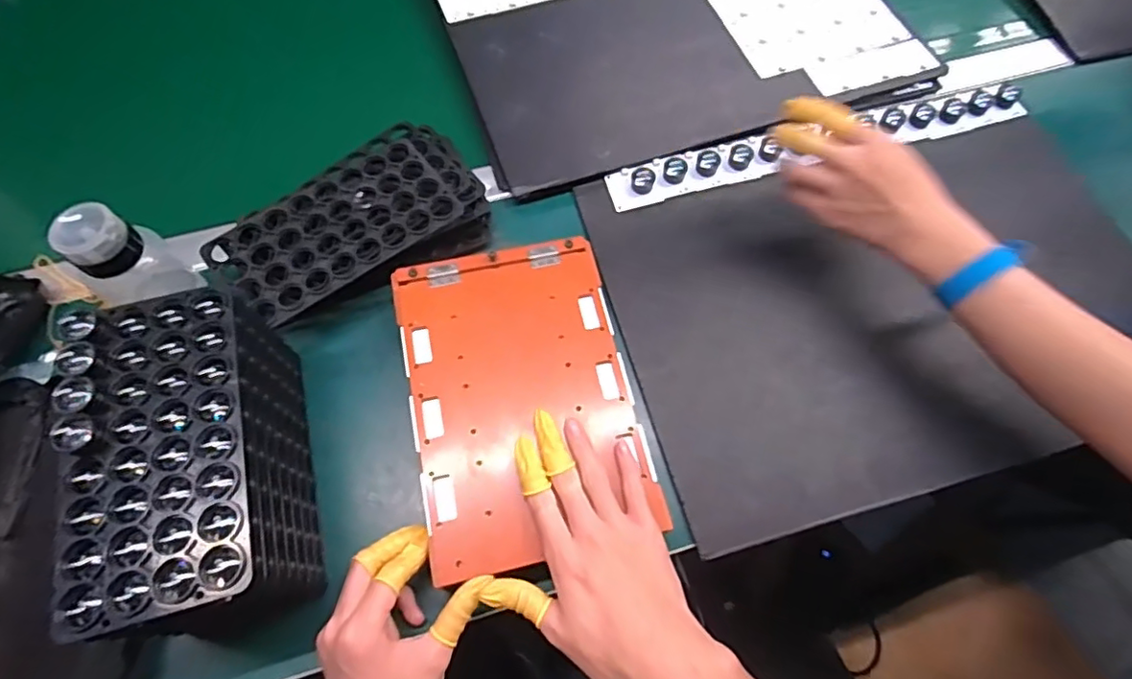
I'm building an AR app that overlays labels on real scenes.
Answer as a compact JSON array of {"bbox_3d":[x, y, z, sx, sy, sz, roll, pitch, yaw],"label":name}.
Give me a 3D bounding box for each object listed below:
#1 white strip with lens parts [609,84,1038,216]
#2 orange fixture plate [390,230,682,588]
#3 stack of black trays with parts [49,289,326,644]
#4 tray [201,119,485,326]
[{"bbox_3d":[0.253,-0.197,0.580,0.434,0.009,0.045,-14,68,-7],"label":"white strip with lens parts"},{"bbox_3d":[-0.035,0.038,0.450,0.161,0.006,0.244,-11,68,-6],"label":"orange fixture plate"},{"bbox_3d":[-0.243,0.083,0.397,0.098,0.134,0.195,-14,68,-7],"label":"stack of black trays with parts"},{"bbox_3d":[-0.180,-0.094,0.516,0.216,0.051,0.117,-37,73,-15],"label":"tray"}]

